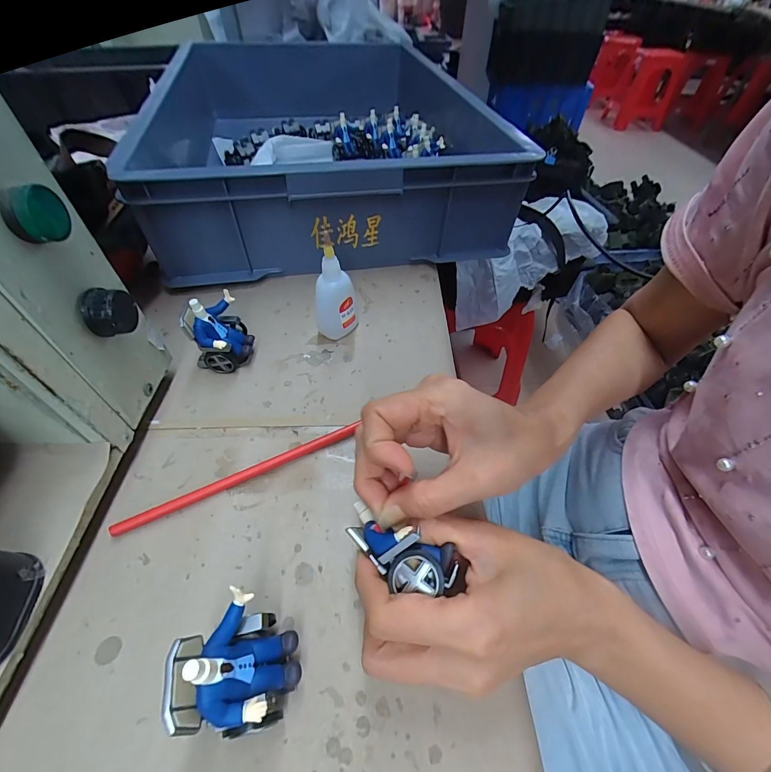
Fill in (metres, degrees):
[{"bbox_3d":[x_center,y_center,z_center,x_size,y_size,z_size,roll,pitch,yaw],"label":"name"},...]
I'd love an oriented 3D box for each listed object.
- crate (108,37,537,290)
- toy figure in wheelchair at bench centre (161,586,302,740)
[{"bbox_3d":[-0.070,-0.315,0.509,0.391,0.118,0.419,-7,51,-7],"label":"crate"},{"bbox_3d":[-0.070,0.134,0.180,0.049,0.061,0.053,-10,51,-10],"label":"toy figure in wheelchair at bench centre"}]

